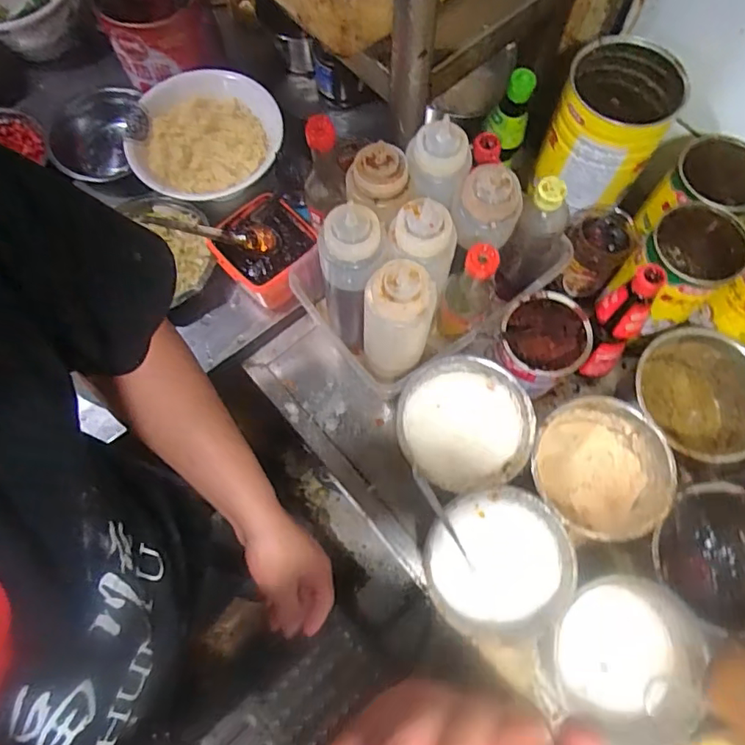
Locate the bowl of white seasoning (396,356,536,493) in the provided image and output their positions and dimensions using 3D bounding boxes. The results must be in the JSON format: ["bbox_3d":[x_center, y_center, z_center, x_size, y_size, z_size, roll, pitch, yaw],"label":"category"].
[{"bbox_3d":[0.106,0.068,0.658,0.148,0.095,0.146,0,72,1],"label":"bowl of white seasoning"}]

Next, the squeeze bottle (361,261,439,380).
[{"bbox_3d":[0.024,-0.053,0.585,0.070,0.167,0.069,0,72,1],"label":"squeeze bottle"}]

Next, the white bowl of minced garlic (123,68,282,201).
[{"bbox_3d":[-0.229,-0.326,0.775,0.193,0.052,0.208,0,72,1],"label":"white bowl of minced garlic"}]

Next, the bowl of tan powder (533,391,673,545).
[{"bbox_3d":[0.262,0.115,0.649,0.145,0.093,0.149,0,72,1],"label":"bowl of tan powder"}]

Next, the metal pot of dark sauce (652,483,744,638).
[{"bbox_3d":[0.382,0.209,0.618,0.148,0.093,0.146,0,72,1],"label":"metal pot of dark sauce"}]

